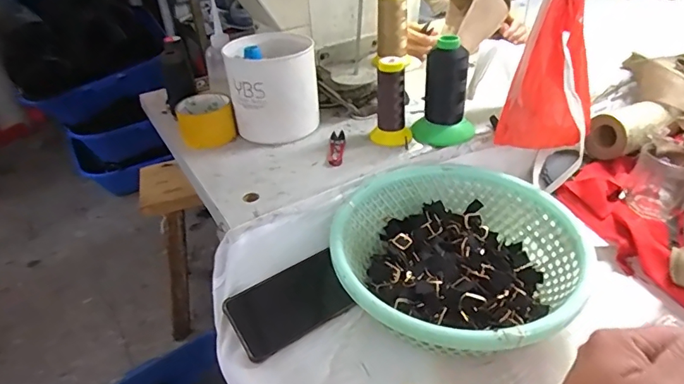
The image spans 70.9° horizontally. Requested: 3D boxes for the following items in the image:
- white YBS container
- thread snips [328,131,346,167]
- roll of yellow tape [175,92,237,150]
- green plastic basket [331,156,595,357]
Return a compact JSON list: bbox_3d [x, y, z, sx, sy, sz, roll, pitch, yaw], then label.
[{"bbox_3d":[-0.101,-0.156,0.709,0.122,0.124,0.126,-8,36,-6],"label":"white YBS container"},{"bbox_3d":[-0.007,-0.061,0.678,0.022,0.010,0.102,-1,36,3],"label":"thread snips"},{"bbox_3d":[-0.206,-0.106,0.732,0.083,0.062,0.074,-12,37,-10],"label":"roll of yellow tape"},{"bbox_3d":[0.122,0.072,0.537,0.260,0.072,0.265,25,45,33],"label":"green plastic basket"}]

